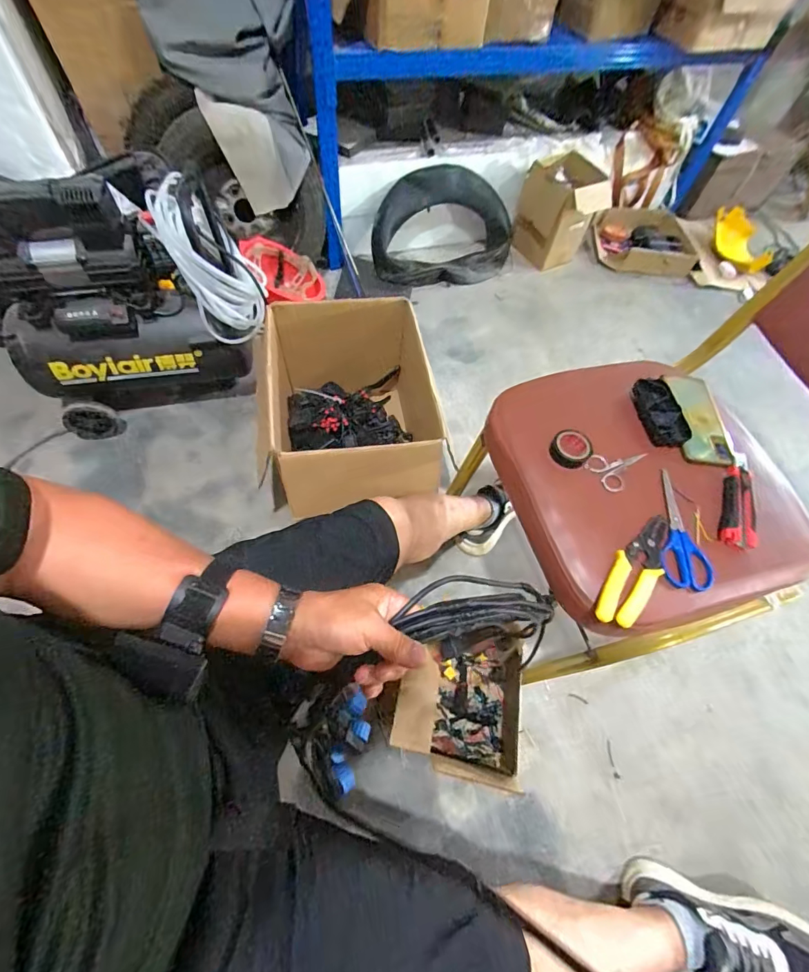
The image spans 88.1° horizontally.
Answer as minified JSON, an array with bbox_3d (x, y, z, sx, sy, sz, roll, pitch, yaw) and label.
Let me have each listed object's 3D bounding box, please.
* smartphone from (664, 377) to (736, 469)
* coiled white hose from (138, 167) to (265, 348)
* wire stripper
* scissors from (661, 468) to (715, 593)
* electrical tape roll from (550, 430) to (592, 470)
[{"bbox_3d":[0.435,-0.105,0.625,0.077,0.012,0.177,13,58,-4],"label":"smartphone"},{"bbox_3d":[-0.404,-0.461,0.859,0.141,0.311,0.122,-47,29,-24],"label":"coiled white hose"},{"bbox_3d":[0.276,0.095,0.493,0.049,0.016,0.169,39,66,16],"label":"wire stripper"},{"bbox_3d":[0.355,0.054,0.525,0.065,0.012,0.159,19,62,6],"label":"scissors"},{"bbox_3d":[0.225,-0.050,0.563,0.051,0.018,0.051,36,65,14],"label":"electrical tape roll"}]

